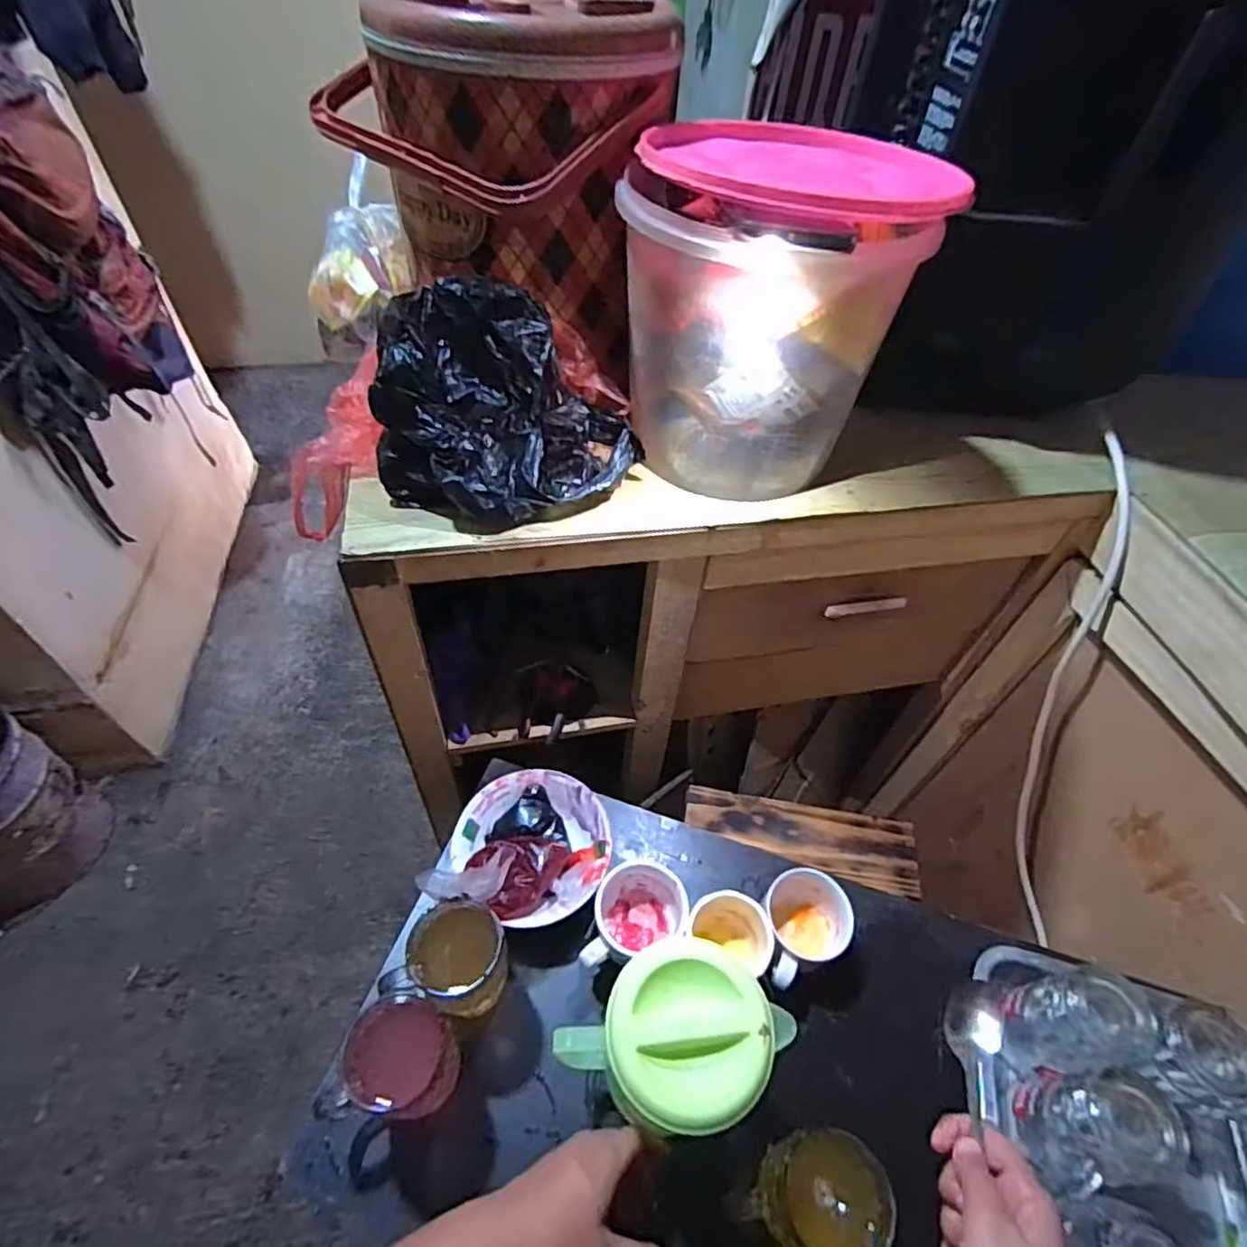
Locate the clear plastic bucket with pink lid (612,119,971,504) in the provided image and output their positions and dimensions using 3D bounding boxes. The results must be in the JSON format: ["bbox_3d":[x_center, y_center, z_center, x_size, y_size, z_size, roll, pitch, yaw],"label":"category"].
[{"bbox_3d":[0.124,-0.272,0.584,0.229,0.251,0.221,1,50,-2],"label":"clear plastic bucket with pink lid"}]

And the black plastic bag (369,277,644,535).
[{"bbox_3d":[-0.101,-0.189,0.574,0.215,0.148,0.156,8,50,3],"label":"black plastic bag"}]

